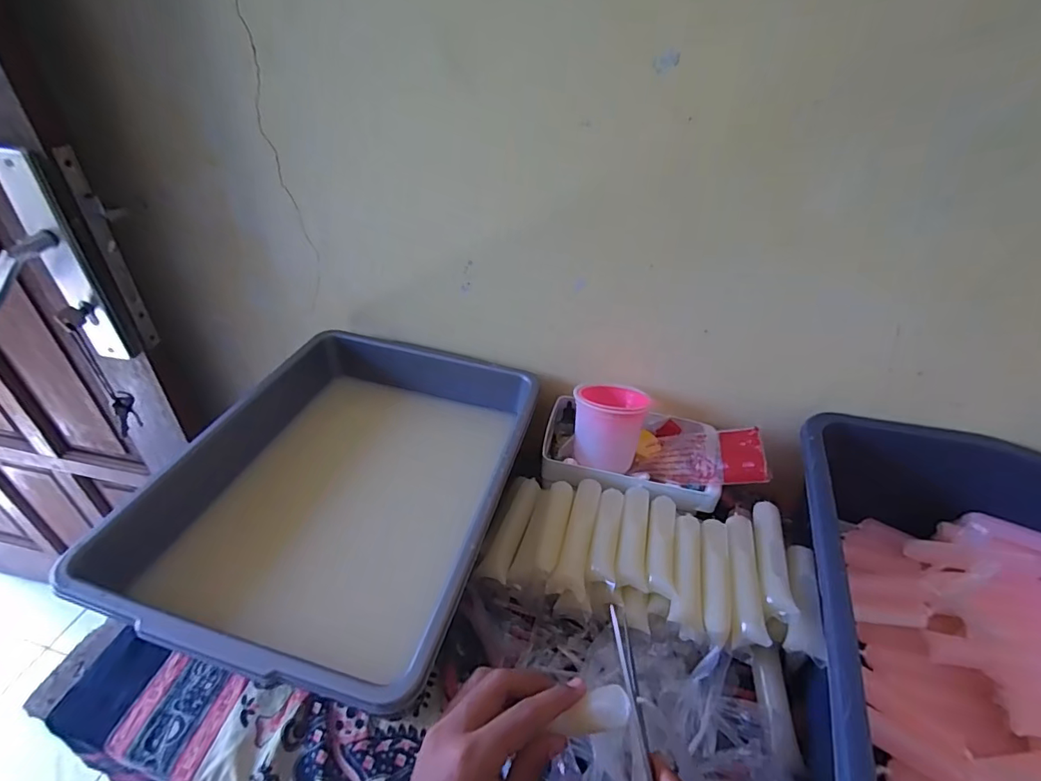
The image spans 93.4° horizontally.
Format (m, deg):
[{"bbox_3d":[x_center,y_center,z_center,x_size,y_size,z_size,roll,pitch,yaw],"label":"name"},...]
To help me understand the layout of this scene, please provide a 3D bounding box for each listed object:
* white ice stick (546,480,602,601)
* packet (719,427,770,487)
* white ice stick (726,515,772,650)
[{"bbox_3d":[0.056,0.141,0.485,0.032,0.021,0.125,11,39,9],"label":"white ice stick"},{"bbox_3d":[0.234,0.066,0.517,0.042,0.012,0.070,-4,45,20],"label":"packet"},{"bbox_3d":[0.208,0.175,0.459,0.026,0.024,0.122,10,39,8],"label":"white ice stick"}]

